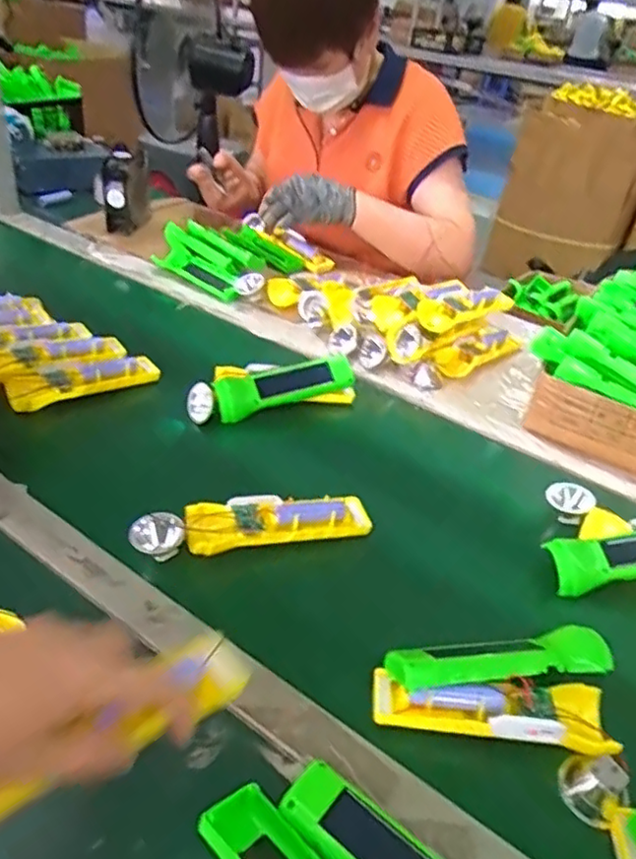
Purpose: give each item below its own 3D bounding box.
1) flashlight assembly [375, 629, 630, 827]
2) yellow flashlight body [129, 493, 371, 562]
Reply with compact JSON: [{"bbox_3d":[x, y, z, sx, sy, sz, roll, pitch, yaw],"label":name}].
[{"bbox_3d":[0.125,0.181,0.452,0.162,0.041,0.113,11,36,7],"label":"flashlight assembly"},{"bbox_3d":[-0.055,0.082,0.570,0.204,0.032,0.043,-7,38,-19],"label":"yellow flashlight body"}]

